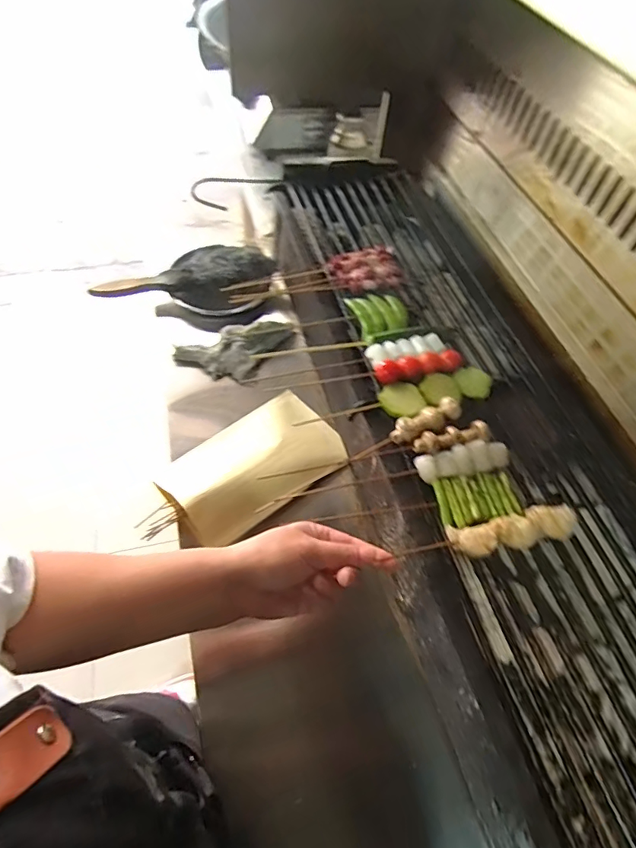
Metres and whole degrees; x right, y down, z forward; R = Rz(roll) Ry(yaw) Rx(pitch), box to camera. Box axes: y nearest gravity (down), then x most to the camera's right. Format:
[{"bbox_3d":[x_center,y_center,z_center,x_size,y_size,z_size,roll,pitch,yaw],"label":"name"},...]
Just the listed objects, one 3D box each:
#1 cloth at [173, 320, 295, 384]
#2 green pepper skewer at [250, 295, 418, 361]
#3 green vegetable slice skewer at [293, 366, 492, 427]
[{"bbox_3d":[-0.125,-0.108,0.749,0.189,0.053,0.090,-12,57,-12],"label":"cloth"},{"bbox_3d":[0.019,-0.119,0.589,0.206,0.023,0.089,-14,58,-13],"label":"green pepper skewer"},{"bbox_3d":[0.092,-0.025,0.526,0.225,0.017,0.045,-17,59,-15],"label":"green vegetable slice skewer"}]

